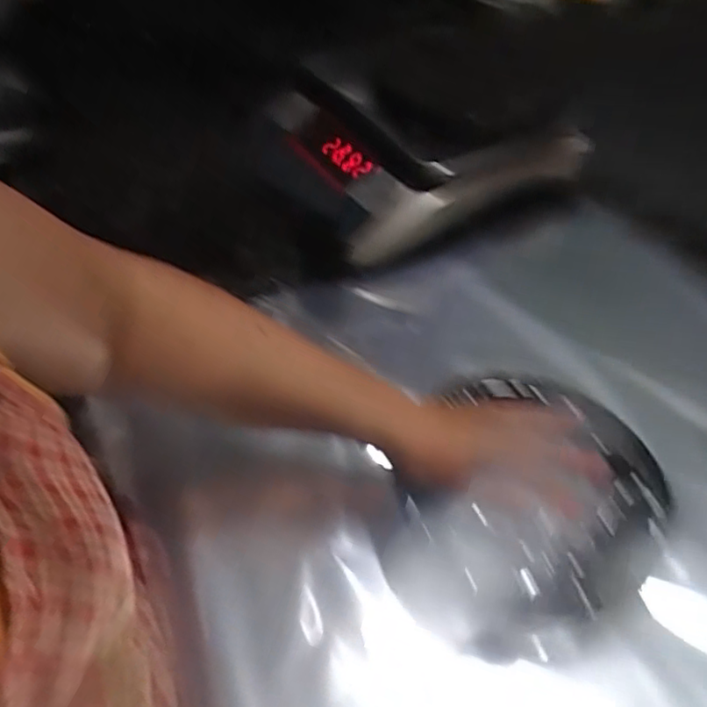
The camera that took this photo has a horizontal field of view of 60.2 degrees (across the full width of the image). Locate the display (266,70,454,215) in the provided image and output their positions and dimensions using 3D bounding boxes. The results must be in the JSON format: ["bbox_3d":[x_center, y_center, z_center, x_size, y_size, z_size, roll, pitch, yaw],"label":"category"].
[{"bbox_3d":[-0.019,-0.245,0.697,0.091,0.062,0.298,-26,54,-22],"label":"display"}]

